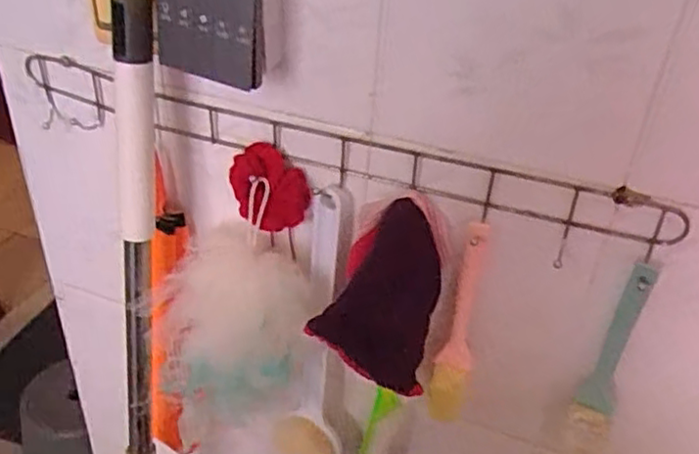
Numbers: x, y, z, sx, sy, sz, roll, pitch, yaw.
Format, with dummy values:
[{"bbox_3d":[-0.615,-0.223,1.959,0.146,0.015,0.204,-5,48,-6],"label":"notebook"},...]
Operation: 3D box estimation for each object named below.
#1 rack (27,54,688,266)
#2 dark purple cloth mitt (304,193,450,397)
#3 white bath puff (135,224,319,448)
[{"bbox_3d":[-0.036,-0.062,0.587,0.592,0.065,0.021,16,37,16],"label":"rack"},{"bbox_3d":[0.025,0.059,0.586,0.094,0.168,0.076,15,37,15],"label":"dark purple cloth mitt"},{"bbox_3d":[-0.115,0.117,0.673,0.158,0.221,0.080,4,35,0],"label":"white bath puff"}]

